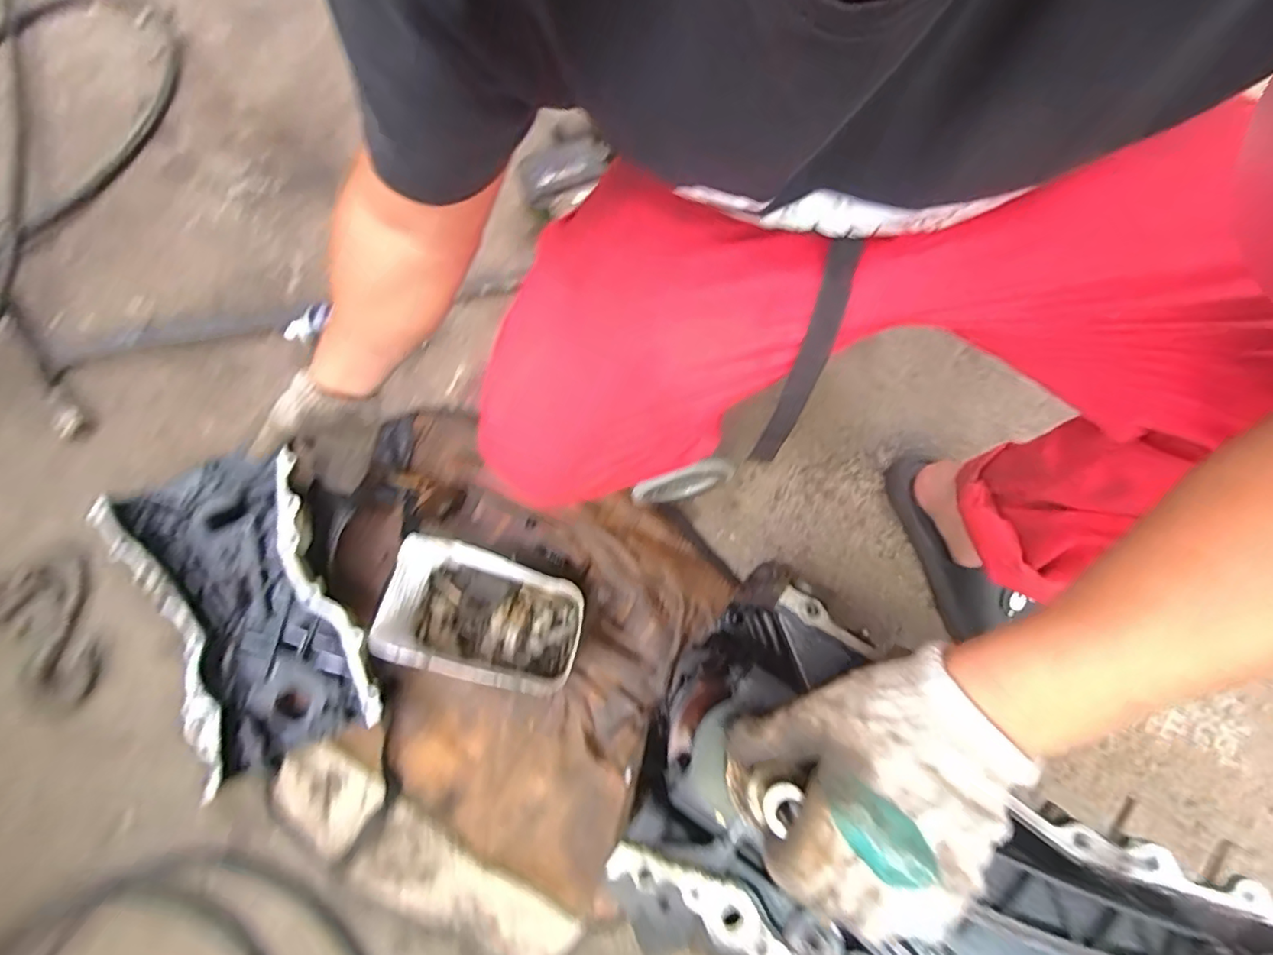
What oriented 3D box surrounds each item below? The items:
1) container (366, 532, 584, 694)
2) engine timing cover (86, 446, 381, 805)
[{"bbox_3d":[-0.168,0.157,0.654,0.210,0.106,0.131,14,75,4],"label":"container"},{"bbox_3d":[-0.445,0.139,0.652,0.213,0.070,0.358,-25,76,-6],"label":"engine timing cover"}]

